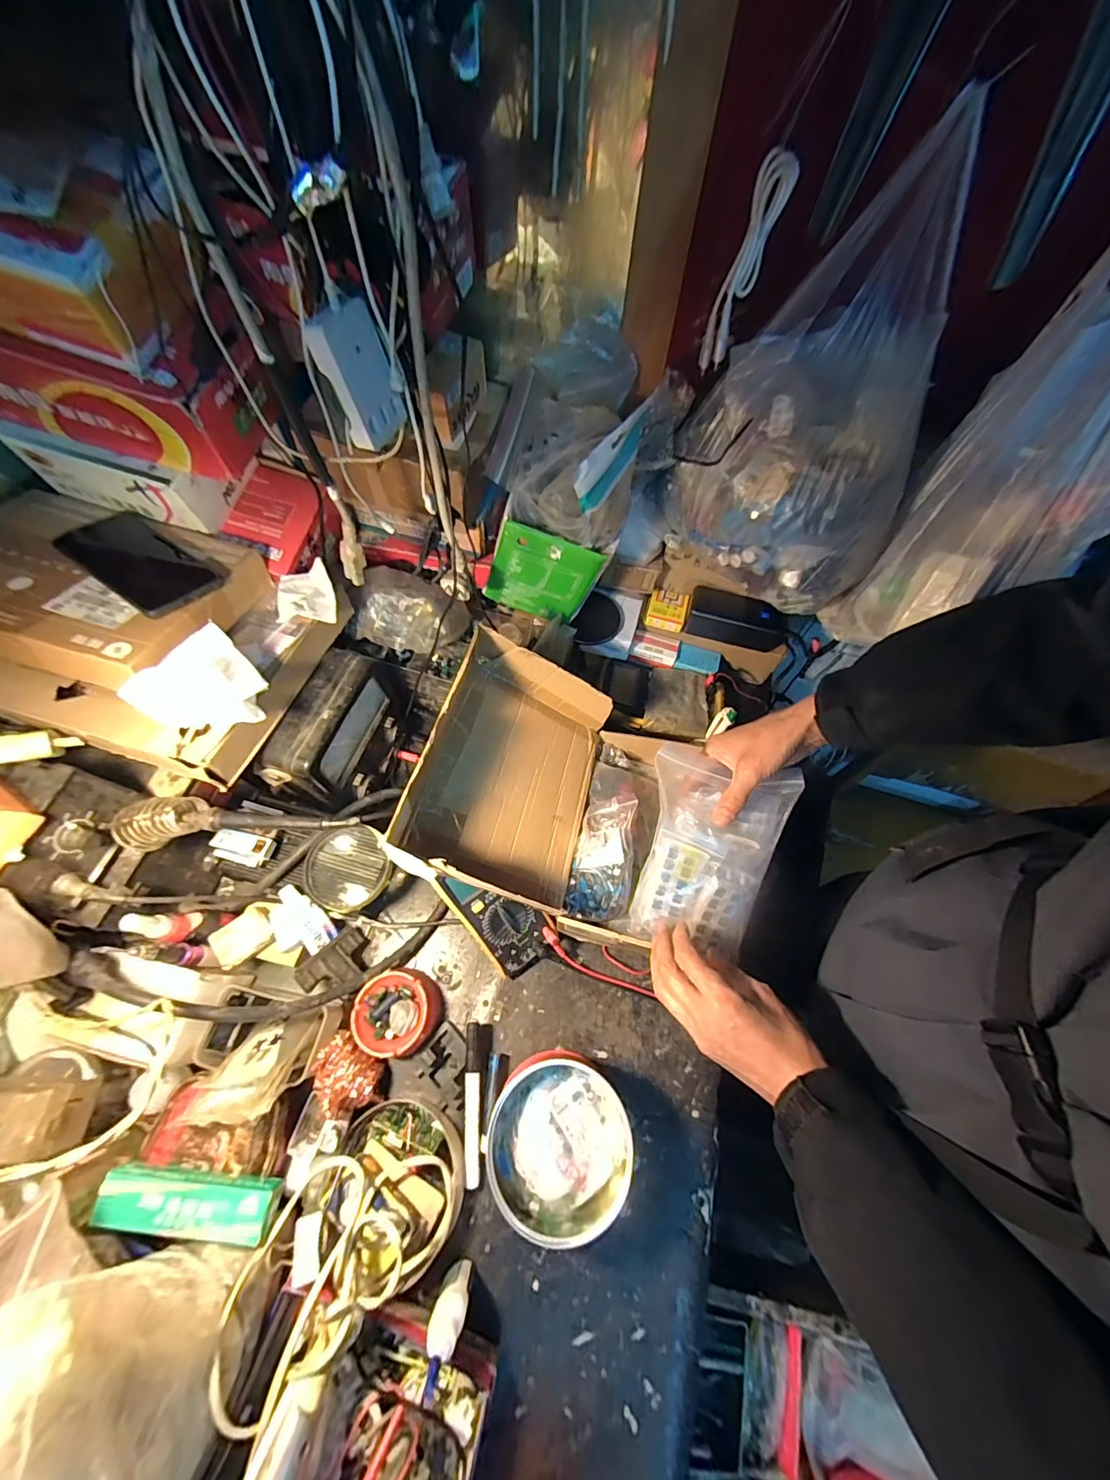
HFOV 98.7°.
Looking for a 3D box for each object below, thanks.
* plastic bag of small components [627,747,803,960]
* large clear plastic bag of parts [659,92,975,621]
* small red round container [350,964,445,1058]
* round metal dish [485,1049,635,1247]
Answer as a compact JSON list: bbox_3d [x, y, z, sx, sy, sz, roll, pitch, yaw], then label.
[{"bbox_3d":[0.169,0.116,0.508,0.147,0.047,0.202,8,85,-2],"label":"plastic bag of small components"},{"bbox_3d":[0.239,-0.297,0.446,0.239,0.274,0.153,29,65,12],"label":"large clear plastic bag of parts"},{"bbox_3d":[-0.170,0.295,0.520,0.087,0.036,0.079,11,63,3],"label":"small red round container"},{"bbox_3d":[0.006,0.383,0.459,0.131,0.076,0.125,1,63,-2],"label":"round metal dish"}]

